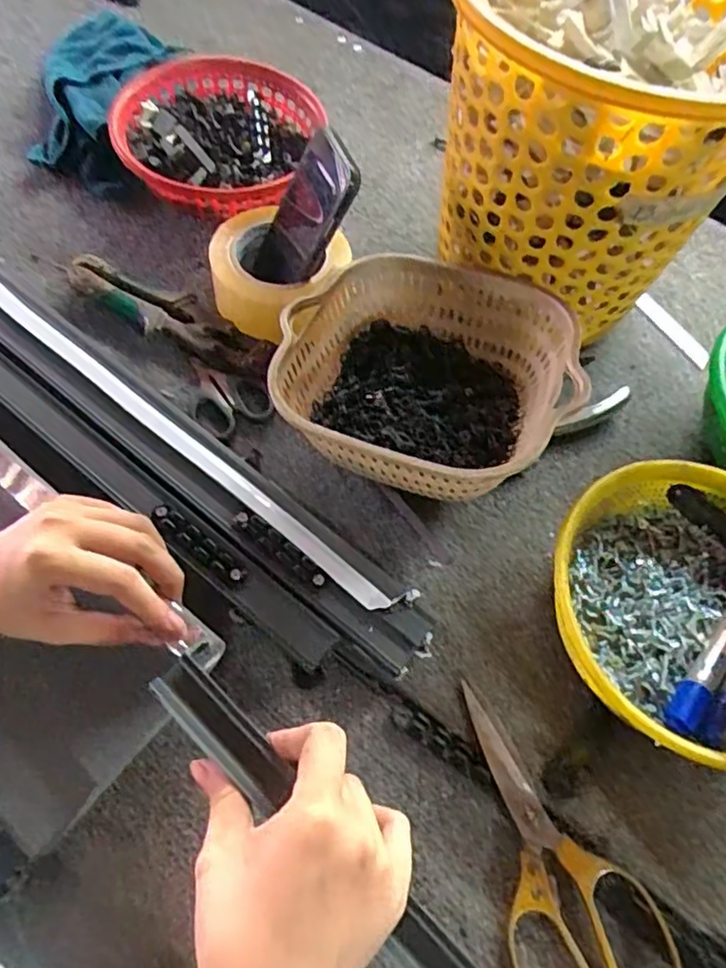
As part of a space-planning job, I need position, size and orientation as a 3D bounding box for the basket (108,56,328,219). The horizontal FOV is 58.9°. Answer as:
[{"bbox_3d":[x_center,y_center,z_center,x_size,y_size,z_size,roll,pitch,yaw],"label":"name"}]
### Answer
[{"bbox_3d":[-0.137,-0.326,0.622,0.193,0.080,0.201,-1,63,-3],"label":"basket"}]

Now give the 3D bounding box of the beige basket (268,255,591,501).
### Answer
[{"bbox_3d":[0.046,-0.079,0.483,0.198,0.103,0.195,23,61,8],"label":"beige basket"}]

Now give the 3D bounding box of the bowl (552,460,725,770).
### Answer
[{"bbox_3d":[0.203,0.085,0.428,0.169,0.066,0.194,5,60,-2],"label":"bowl"}]

